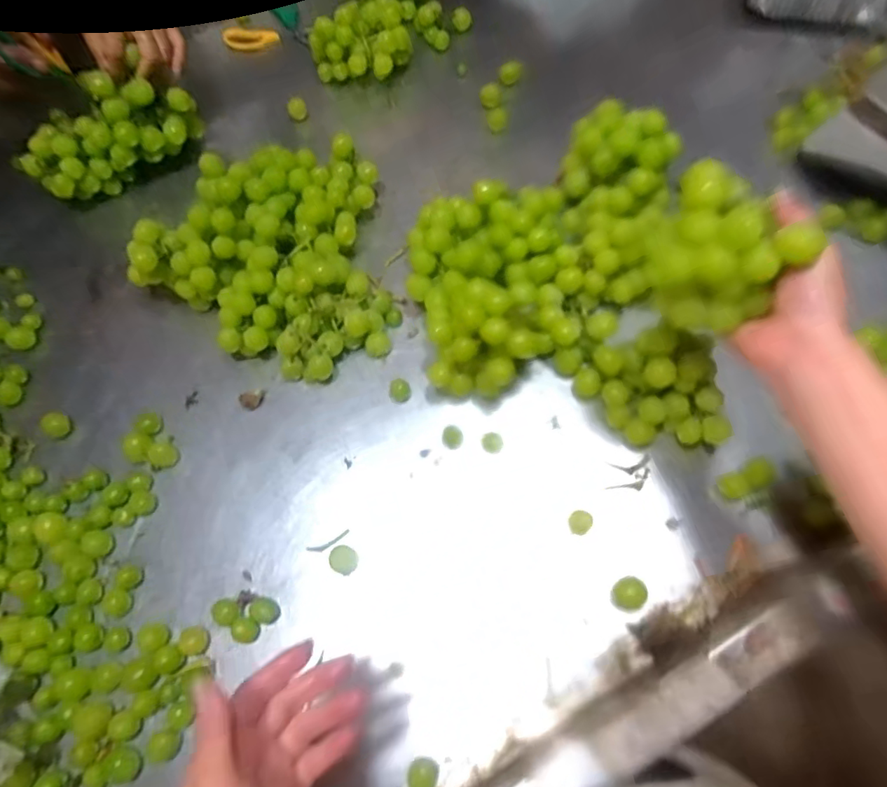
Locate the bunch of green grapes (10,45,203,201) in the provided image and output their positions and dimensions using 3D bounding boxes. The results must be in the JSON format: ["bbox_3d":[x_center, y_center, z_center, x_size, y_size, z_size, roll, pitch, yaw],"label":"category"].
[{"bbox_3d":[-0.407,-0.317,0.678,0.209,0.104,0.064,-27,71,-7],"label":"bunch of green grapes"}]

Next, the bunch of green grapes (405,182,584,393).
[{"bbox_3d":[0.049,-0.111,0.566,0.167,0.079,0.213,-4,70,1],"label":"bunch of green grapes"}]

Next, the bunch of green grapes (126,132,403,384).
[{"bbox_3d":[-0.197,-0.145,0.603,0.267,0.078,0.267,-10,70,-1],"label":"bunch of green grapes"}]

